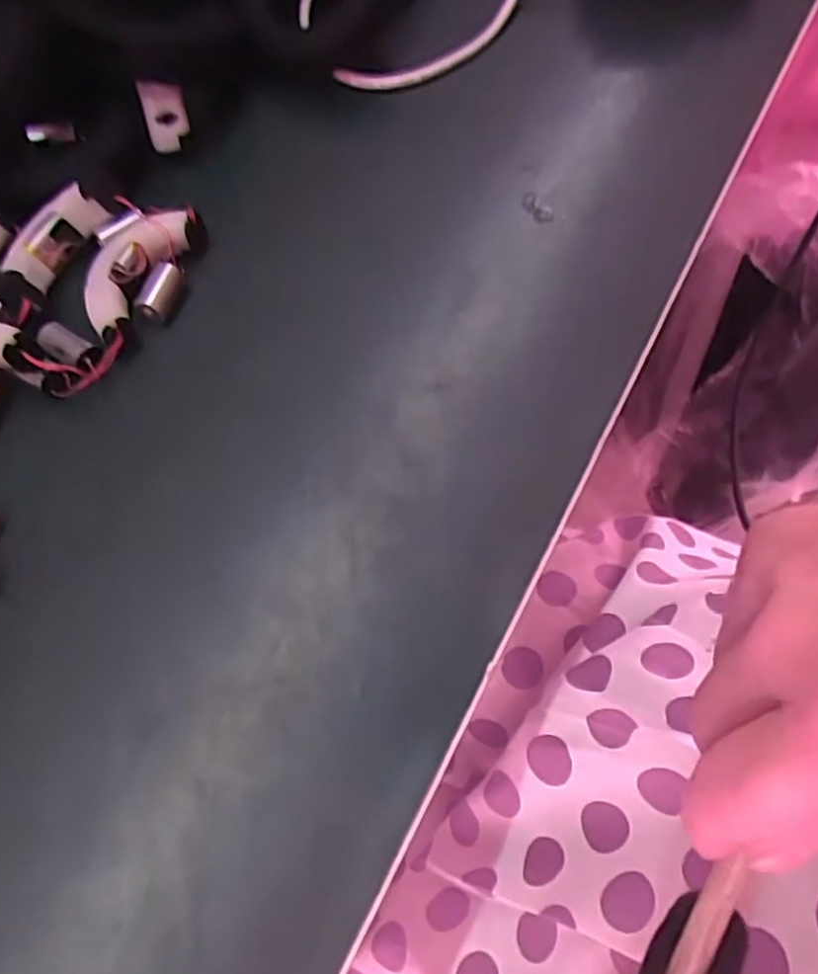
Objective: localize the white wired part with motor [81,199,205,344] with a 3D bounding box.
[{"bbox_3d":[-0.100,-0.077,0.258,0.032,0.013,0.054,13,69,6],"label":"white wired part with motor"}]

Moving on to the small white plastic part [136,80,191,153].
[{"bbox_3d":[-0.094,-0.143,0.279,0.016,0.024,0.005,-7,36,-4],"label":"small white plastic part"}]

